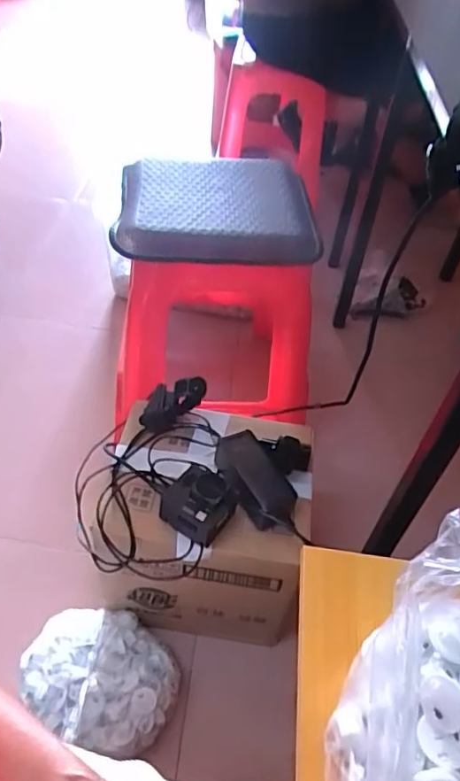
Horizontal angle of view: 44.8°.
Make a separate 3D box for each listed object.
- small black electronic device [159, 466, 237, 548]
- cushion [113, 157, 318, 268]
[{"bbox_3d":[-0.040,0.141,0.713,0.086,0.052,0.072,28,50,20],"label":"small black electronic device"},{"bbox_3d":[-0.024,-0.317,0.941,0.324,0.052,0.287,0,46,-5],"label":"cushion"}]

